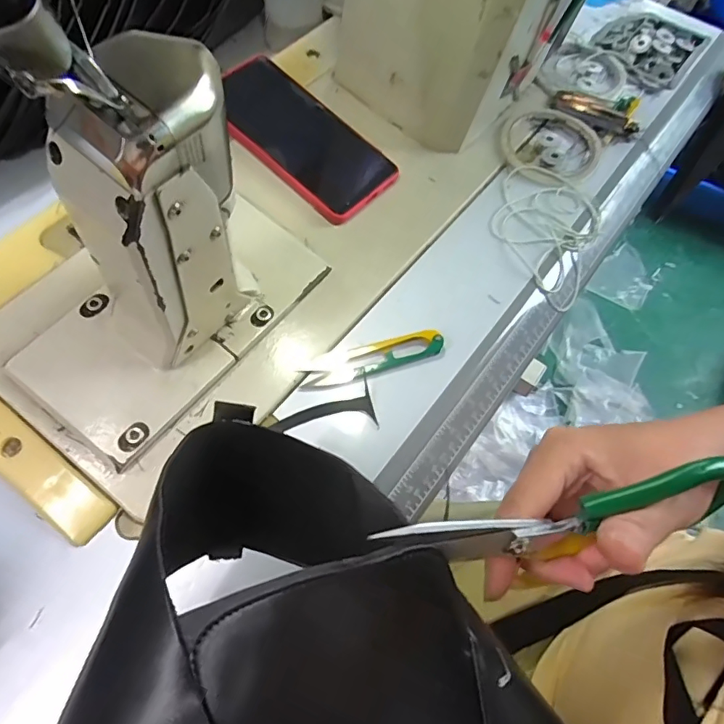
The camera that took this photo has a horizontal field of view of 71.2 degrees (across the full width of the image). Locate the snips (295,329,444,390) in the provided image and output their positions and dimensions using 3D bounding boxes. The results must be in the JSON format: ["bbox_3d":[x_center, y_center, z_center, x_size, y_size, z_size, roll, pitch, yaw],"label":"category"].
[{"bbox_3d":[0.007,-0.004,0.352,0.100,0.009,0.026,-19,65,-13],"label":"snips"}]

